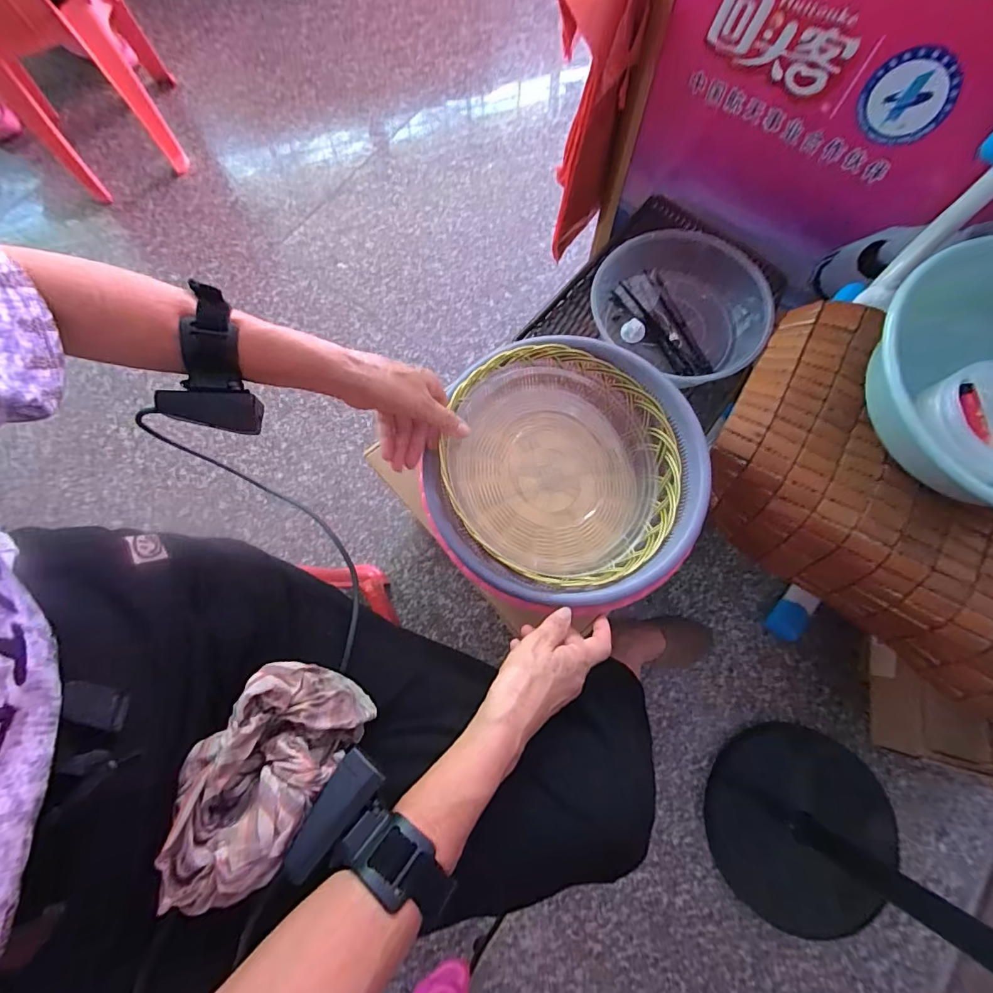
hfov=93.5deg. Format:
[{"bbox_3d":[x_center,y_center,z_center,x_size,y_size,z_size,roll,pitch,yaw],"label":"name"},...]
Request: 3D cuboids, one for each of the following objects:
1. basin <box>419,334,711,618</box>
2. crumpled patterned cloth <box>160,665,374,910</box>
[{"bbox_3d":[0.076,-0.023,0.499,0.262,0.082,0.277,0,74,1],"label":"basin"},{"bbox_3d":[-0.147,0.183,0.306,0.101,0.055,0.146,40,47,-6],"label":"crumpled patterned cloth"}]

